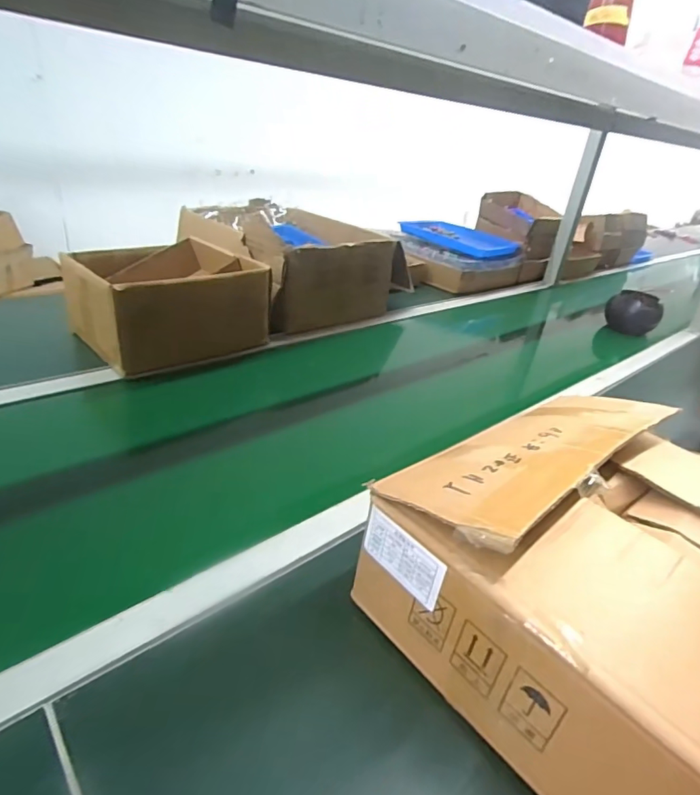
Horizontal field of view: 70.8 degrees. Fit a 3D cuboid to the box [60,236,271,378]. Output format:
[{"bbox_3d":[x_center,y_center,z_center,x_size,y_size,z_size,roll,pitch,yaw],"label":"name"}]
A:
[{"bbox_3d":[-0.329,-0.172,0.883,0.223,0.155,0.289,30,36,33],"label":"box"}]

